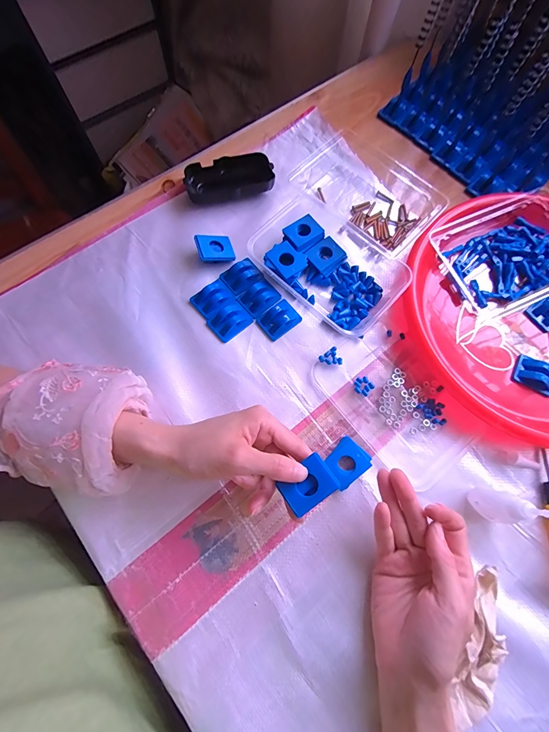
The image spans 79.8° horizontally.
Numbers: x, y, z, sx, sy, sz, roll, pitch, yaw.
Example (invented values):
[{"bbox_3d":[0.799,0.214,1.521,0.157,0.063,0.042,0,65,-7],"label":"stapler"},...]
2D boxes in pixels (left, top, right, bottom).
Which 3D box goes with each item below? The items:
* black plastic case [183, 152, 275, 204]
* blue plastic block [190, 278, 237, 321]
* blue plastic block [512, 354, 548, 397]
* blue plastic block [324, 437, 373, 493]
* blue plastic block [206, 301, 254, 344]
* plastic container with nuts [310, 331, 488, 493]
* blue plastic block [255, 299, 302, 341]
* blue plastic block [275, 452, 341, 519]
[{"bbox_3d":[-0.057,-0.239,0.420,0.109,0.027,0.051,-7,72,-4],"label":"black plastic case"},{"bbox_3d":[-0.071,-0.079,0.377,0.043,0.012,0.036,-39,77,-13],"label":"blue plastic block"},{"bbox_3d":[0.286,0.010,0.356,0.046,0.013,0.031,31,73,8],"label":"blue plastic block"},{"bbox_3d":[0.071,0.097,0.326,0.042,0.012,0.035,-41,78,-14],"label":"blue plastic block"},{"bbox_3d":[-0.050,-0.052,0.370,0.044,0.012,0.034,-40,77,-14],"label":"blue plastic block"},{"bbox_3d":[0.127,0.037,0.349,0.102,0.009,0.167,-39,77,-13],"label":"plastic container with nuts"},{"bbox_3d":[0.006,-0.055,0.374,0.046,0.015,0.034,-38,77,-13],"label":"blue plastic block"},{"bbox_3d":[0.028,0.098,0.269,0.044,0.007,0.033,-32,76,-12],"label":"blue plastic block"}]

